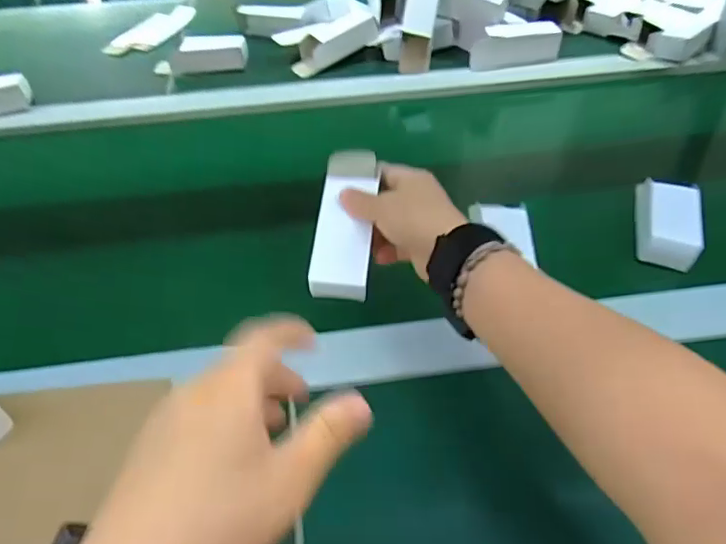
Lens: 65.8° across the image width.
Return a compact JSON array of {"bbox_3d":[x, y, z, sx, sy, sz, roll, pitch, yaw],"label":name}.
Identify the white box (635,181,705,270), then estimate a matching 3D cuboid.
[{"bbox_3d":[0.292,-0.051,0.540,0.050,0.032,0.107,14,47,15],"label":"white box"}]

